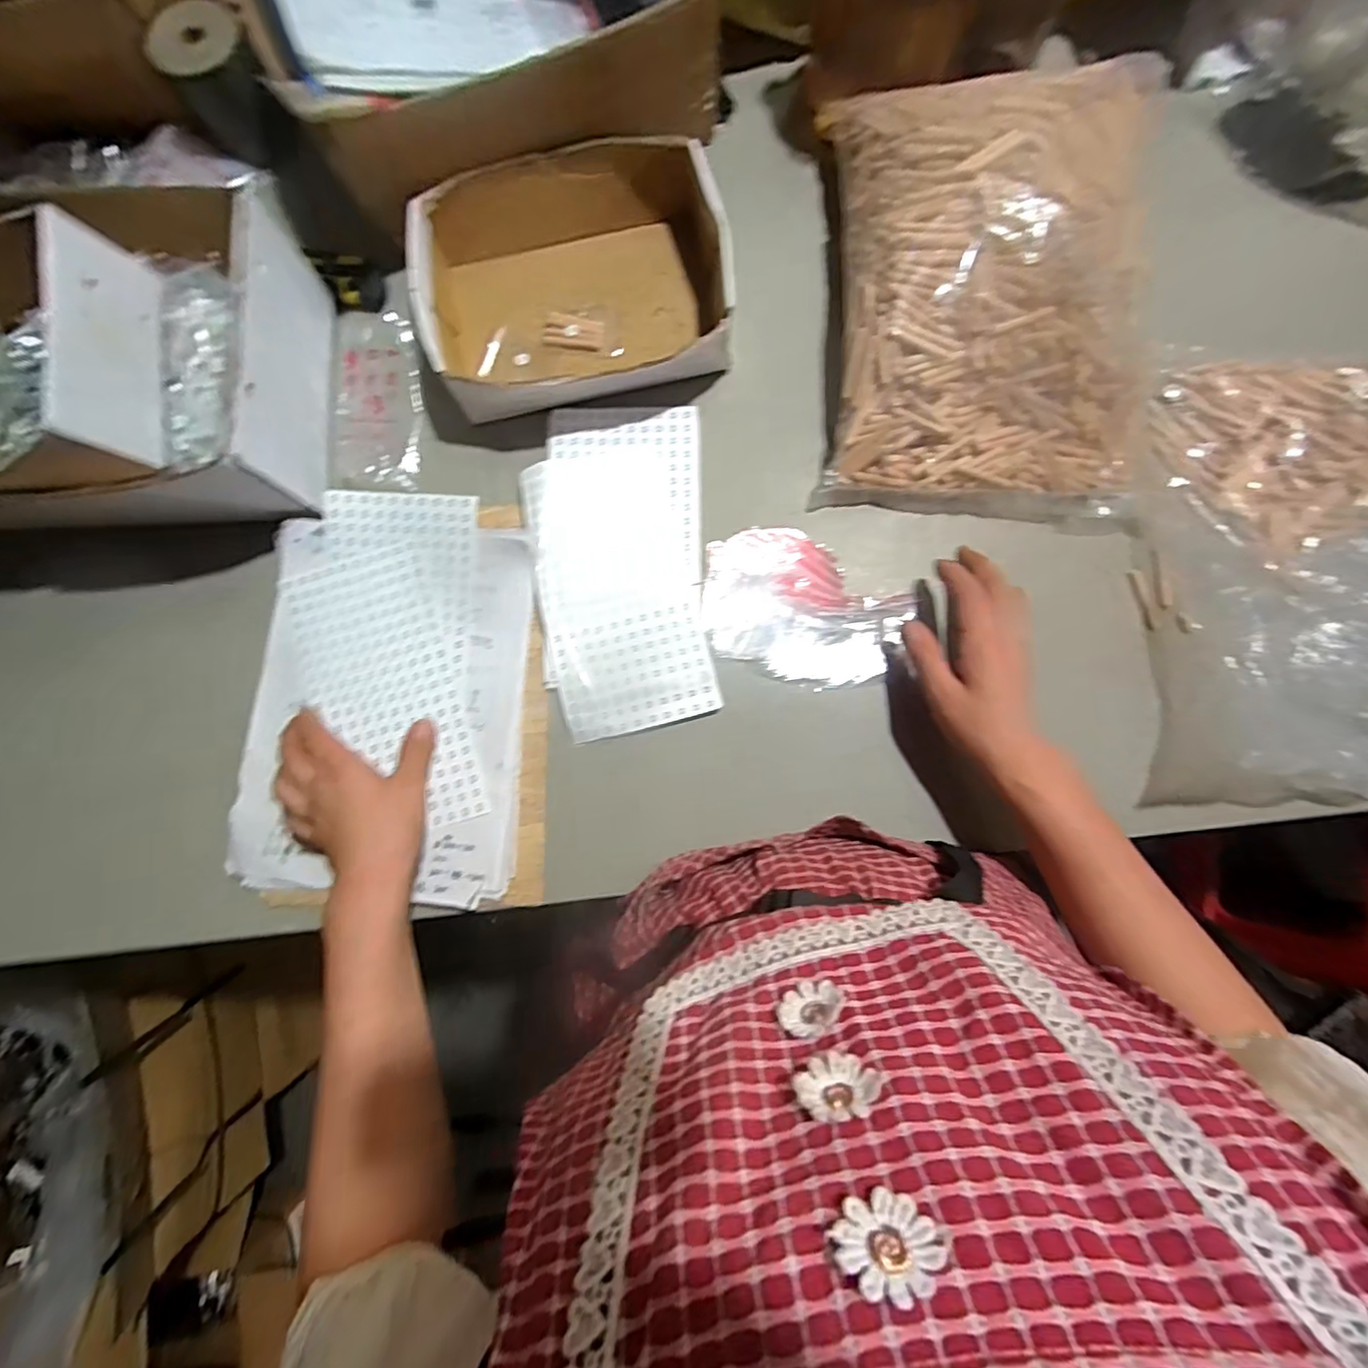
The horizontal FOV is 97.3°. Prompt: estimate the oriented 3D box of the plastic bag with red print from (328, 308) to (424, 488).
[{"bbox_3d":[-0.266,-0.244,0.513,0.076,0.026,0.161,-2,84,2],"label":"plastic bag with red print"}]

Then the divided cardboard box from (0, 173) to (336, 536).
[{"bbox_3d":[-0.463,-0.239,0.455,0.330,0.134,0.257,-4,84,2],"label":"divided cardboard box"}]

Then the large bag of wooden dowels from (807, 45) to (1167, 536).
[{"bbox_3d":[0.249,-0.318,0.476,0.257,0.091,0.344,4,84,3],"label":"large bag of wooden dowels"}]

